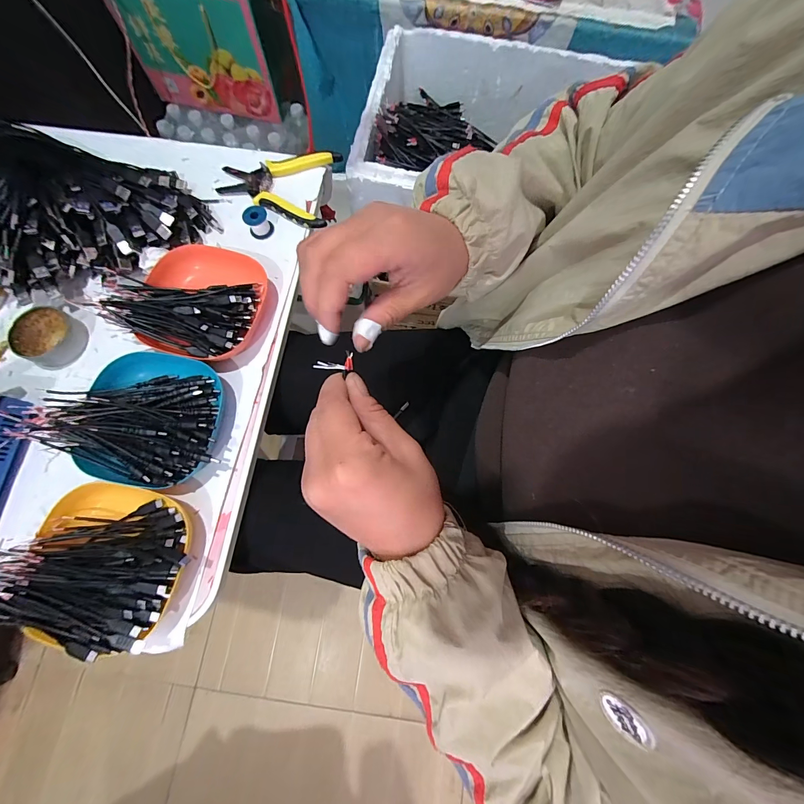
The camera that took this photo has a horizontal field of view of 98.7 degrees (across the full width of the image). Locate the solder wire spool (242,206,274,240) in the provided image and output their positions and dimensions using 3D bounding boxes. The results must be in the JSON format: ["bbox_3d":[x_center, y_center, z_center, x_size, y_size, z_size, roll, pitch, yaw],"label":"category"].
[{"bbox_3d":[-0.183,-0.229,0.440,0.030,0.028,0.025,-25,77,-9],"label":"solder wire spool"}]

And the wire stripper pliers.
[{"bbox_3d":[-0.170,-0.291,0.463,0.153,0.020,0.112,7,75,0],"label":"wire stripper pliers"}]

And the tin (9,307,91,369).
[{"bbox_3d":[-0.406,-0.075,0.398,0.064,0.023,0.064,1,75,-2],"label":"tin"}]

